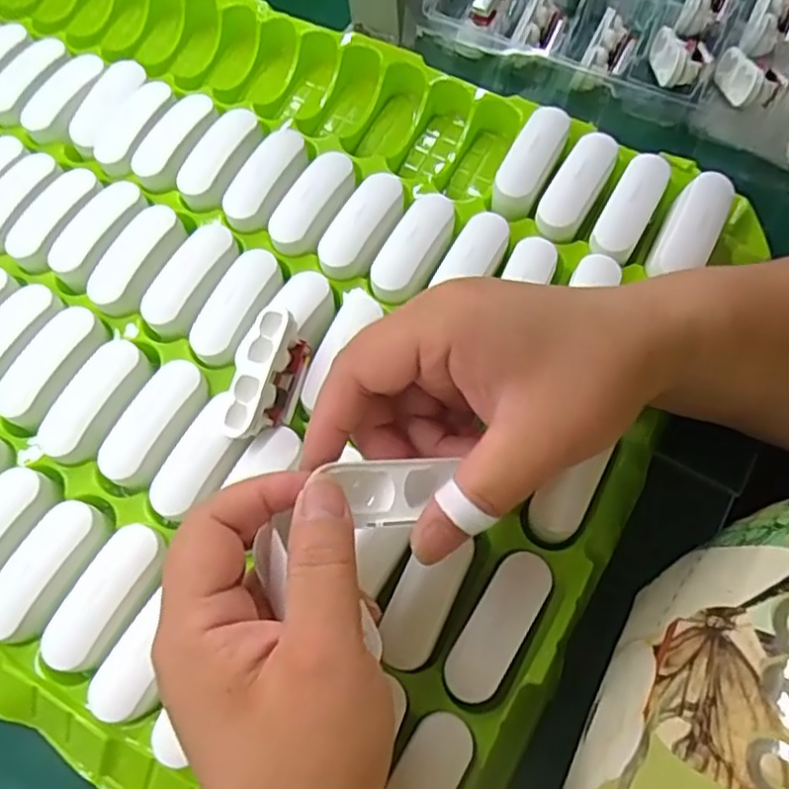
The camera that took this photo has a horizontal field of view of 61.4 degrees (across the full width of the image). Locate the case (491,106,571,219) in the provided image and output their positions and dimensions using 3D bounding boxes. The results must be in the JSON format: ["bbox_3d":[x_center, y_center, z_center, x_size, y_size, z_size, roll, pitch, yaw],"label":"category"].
[{"bbox_3d":[0.079,-0.128,0.383,0.025,0.039,0.069,24,71,12],"label":"case"}]

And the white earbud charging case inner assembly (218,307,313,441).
[{"bbox_3d":[-0.059,-0.008,0.314,0.021,0.024,0.060,12,80,30],"label":"white earbud charging case inner assembly"}]

